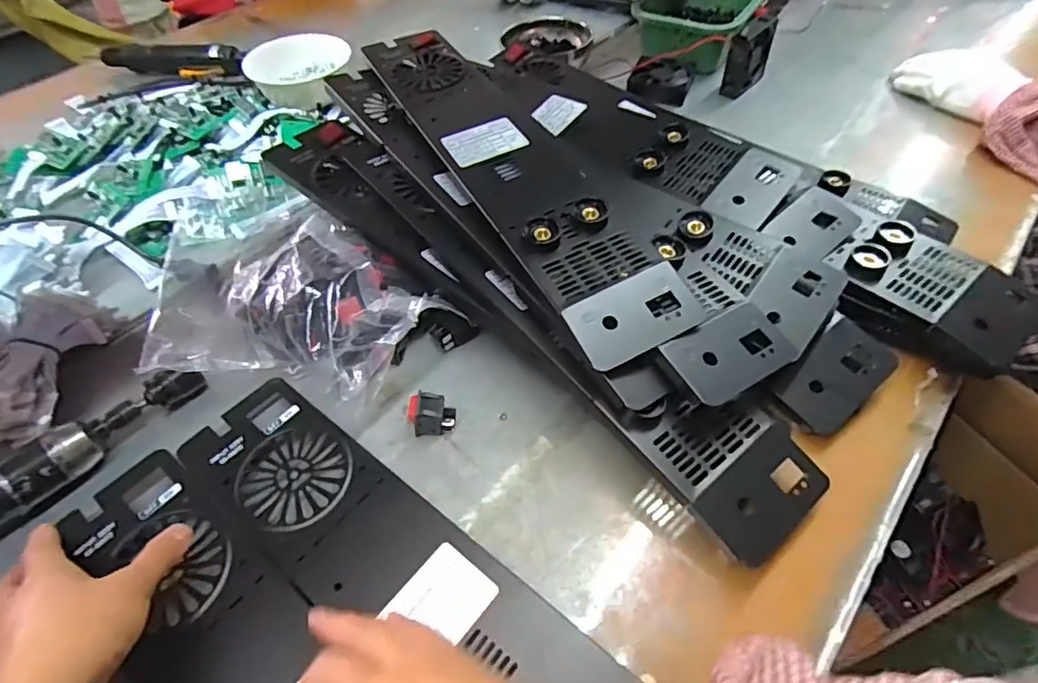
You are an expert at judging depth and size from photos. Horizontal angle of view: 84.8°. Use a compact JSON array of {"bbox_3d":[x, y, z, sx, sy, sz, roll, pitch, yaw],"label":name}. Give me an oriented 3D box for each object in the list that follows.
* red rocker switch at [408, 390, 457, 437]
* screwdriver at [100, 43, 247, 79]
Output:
[{"bbox_3d":[-0.068,0.058,0.452,0.032,0.034,0.023,-1,51,2],"label":"red rocker switch"},{"bbox_3d":[-0.531,-0.432,0.873,0.221,0.049,0.033,2,51,4],"label":"screwdriver"}]

